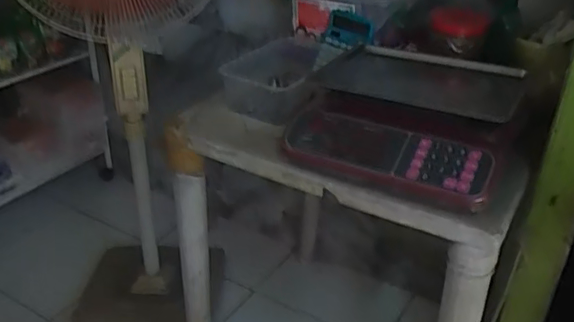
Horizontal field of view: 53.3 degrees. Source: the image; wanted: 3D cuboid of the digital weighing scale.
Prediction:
[{"bbox_3d":[0.185,-0.077,0.928,0.349,0.094,0.321,15,33,23],"label":"digital weighing scale"}]

